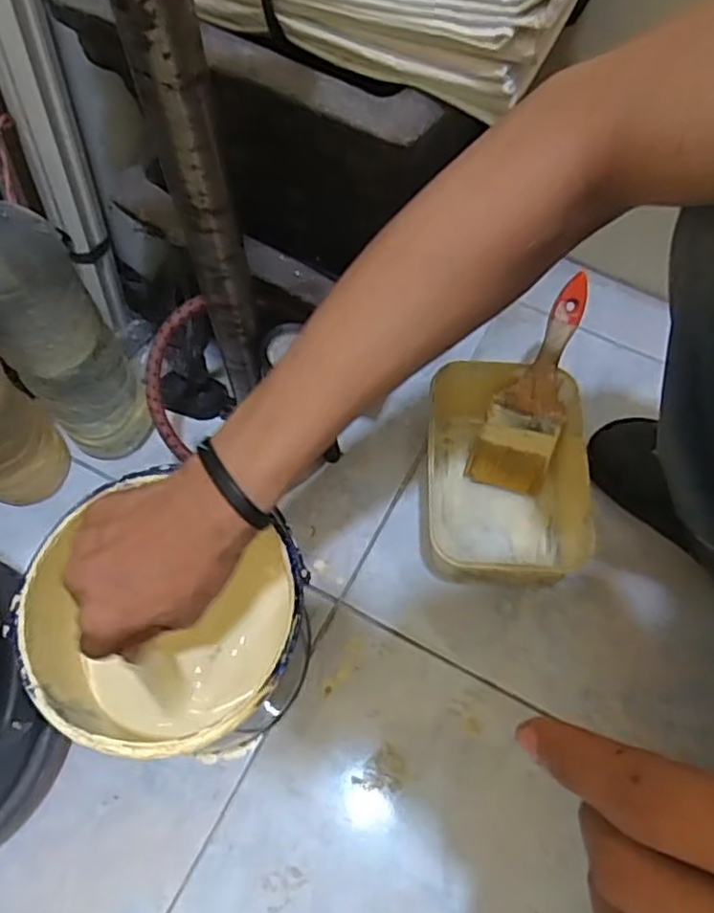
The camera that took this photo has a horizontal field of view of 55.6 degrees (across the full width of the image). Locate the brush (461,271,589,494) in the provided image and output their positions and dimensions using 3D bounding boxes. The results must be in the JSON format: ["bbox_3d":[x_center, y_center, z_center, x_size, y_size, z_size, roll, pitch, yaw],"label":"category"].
[{"bbox_3d":[0.170,-0.064,0.641,0.071,0.207,0.016,20,22,9],"label":"brush"}]

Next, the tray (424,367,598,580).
[{"bbox_3d":[0.140,0.008,0.653,0.149,0.082,0.213,5,65,2],"label":"tray"}]

